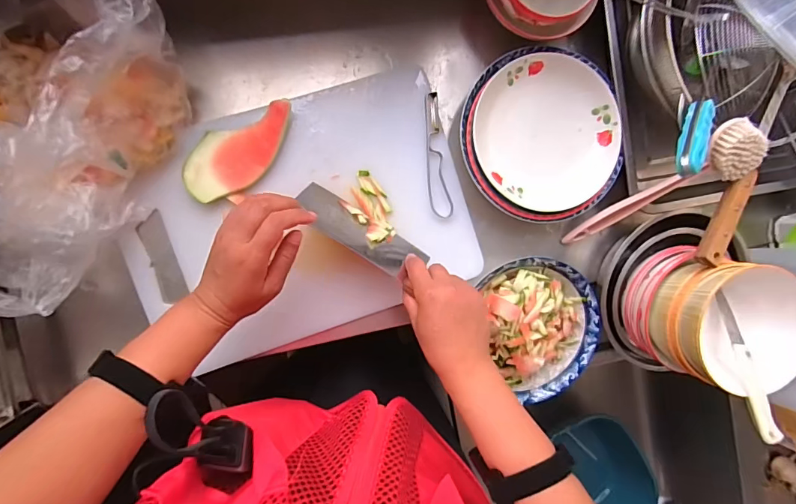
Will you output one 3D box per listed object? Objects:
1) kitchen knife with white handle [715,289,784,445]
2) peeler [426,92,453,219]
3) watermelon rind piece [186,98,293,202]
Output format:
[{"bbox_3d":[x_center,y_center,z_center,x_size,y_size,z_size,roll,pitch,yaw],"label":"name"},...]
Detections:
[{"bbox_3d":[0.397,0.126,0.482,0.019,0.018,0.168,11,58,-9],"label":"kitchen knife with white handle"},{"bbox_3d":[0.049,-0.127,0.561,0.031,0.006,0.164,-10,96,-8],"label":"peeler"},{"bbox_3d":[-0.189,-0.120,0.513,0.142,0.016,0.080,-23,97,-6],"label":"watermelon rind piece"}]

